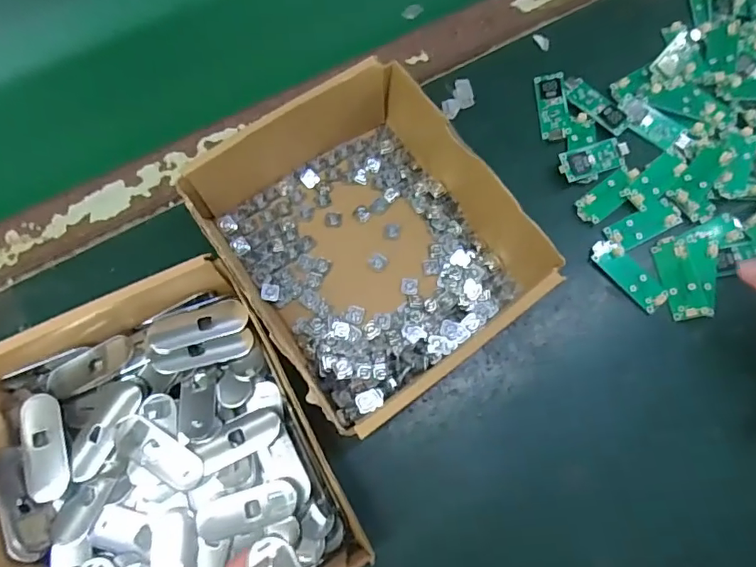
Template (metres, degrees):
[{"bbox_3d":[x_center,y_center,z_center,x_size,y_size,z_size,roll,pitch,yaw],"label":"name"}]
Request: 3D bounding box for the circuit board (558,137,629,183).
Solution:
[{"bbox_3d":[0.141,-0.082,0.334,0.050,0.009,0.019,-20,76,-7],"label":"circuit board"}]

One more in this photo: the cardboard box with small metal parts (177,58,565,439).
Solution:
[{"bbox_3d":[-0.008,-0.029,0.292,0.149,0.051,0.177,-28,78,-9],"label":"cardboard box with small metal parts"}]

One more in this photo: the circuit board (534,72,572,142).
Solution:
[{"bbox_3d":[0.119,-0.120,0.349,0.019,0.004,0.049,-8,77,16],"label":"circuit board"}]

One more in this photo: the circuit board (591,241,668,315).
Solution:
[{"bbox_3d":[0.154,-0.006,0.316,0.018,0.004,0.051,-39,79,-11],"label":"circuit board"}]

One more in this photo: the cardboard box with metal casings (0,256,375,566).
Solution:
[{"bbox_3d":[-0.103,0.090,0.250,0.145,0.058,0.167,-26,77,-8],"label":"cardboard box with metal casings"}]

